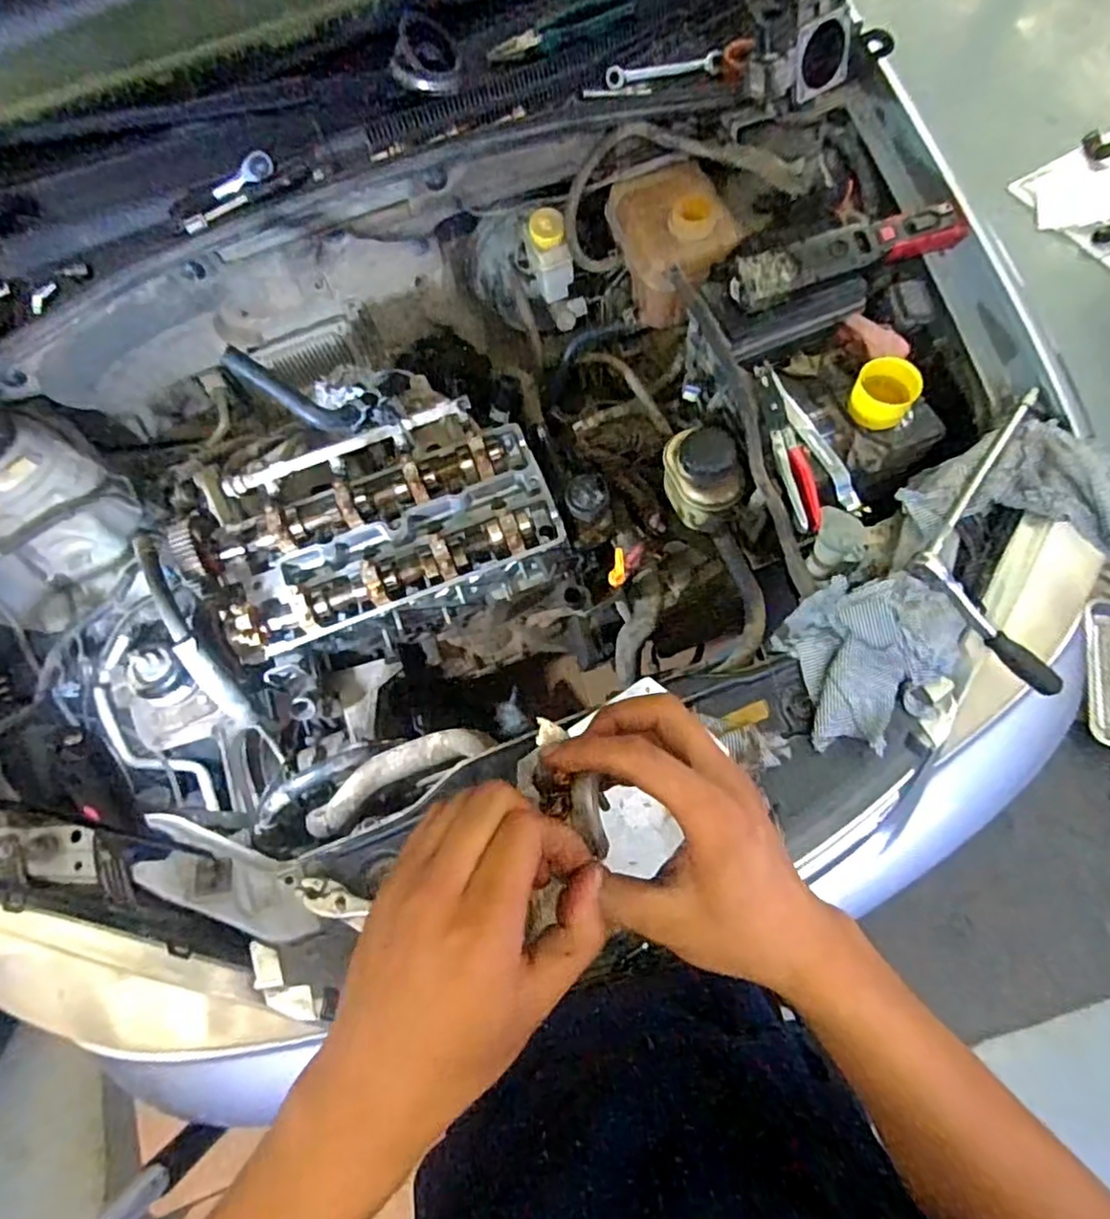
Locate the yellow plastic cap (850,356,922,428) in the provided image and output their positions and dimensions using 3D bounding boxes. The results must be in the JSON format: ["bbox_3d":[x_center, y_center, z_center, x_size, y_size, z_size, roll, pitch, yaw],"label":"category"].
[{"bbox_3d":[0.401,-0.264,0.789,0.070,0.048,0.069,-2,69,5],"label":"yellow plastic cap"}]

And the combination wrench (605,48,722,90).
[{"bbox_3d":[0.146,-0.725,0.874,0.163,0.006,0.026,-16,105,-8],"label":"combination wrench"}]

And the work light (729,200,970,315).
[{"bbox_3d":[0.362,-0.443,0.810,0.289,0.038,0.059,-19,69,-2],"label":"work light"}]

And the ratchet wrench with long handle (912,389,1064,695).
[{"bbox_3d":[0.540,-0.085,0.731,0.192,0.052,0.311,33,75,16],"label":"ratchet wrench with long handle"}]

